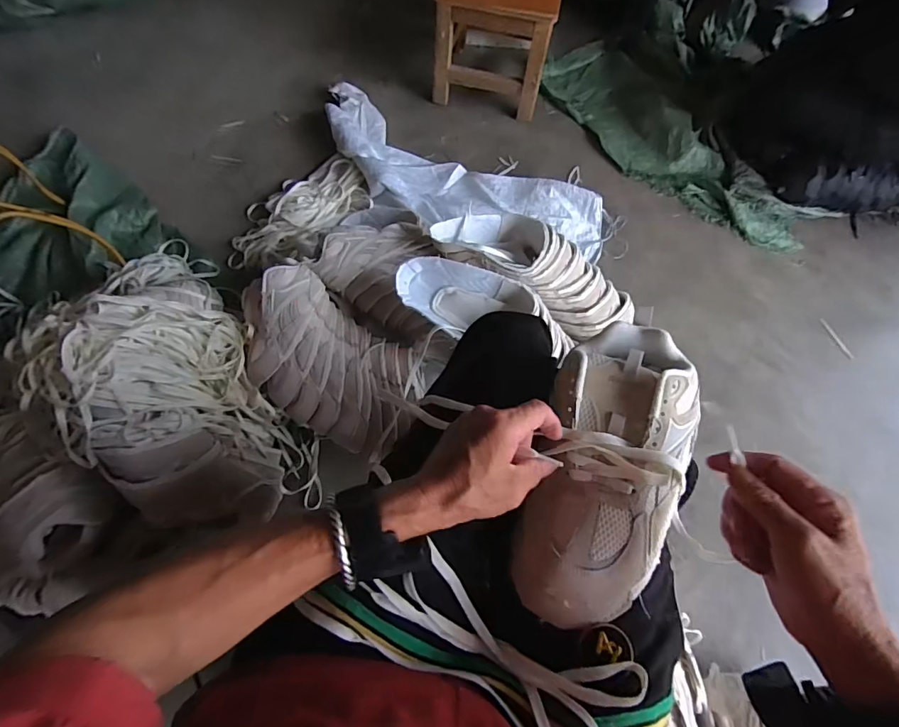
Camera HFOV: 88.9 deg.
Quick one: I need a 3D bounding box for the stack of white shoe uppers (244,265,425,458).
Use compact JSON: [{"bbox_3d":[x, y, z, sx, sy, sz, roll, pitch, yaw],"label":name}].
[{"bbox_3d":[-0.254,-0.010,0.919,0.394,0.167,0.237,32,69,11],"label":"stack of white shoe uppers"}]

